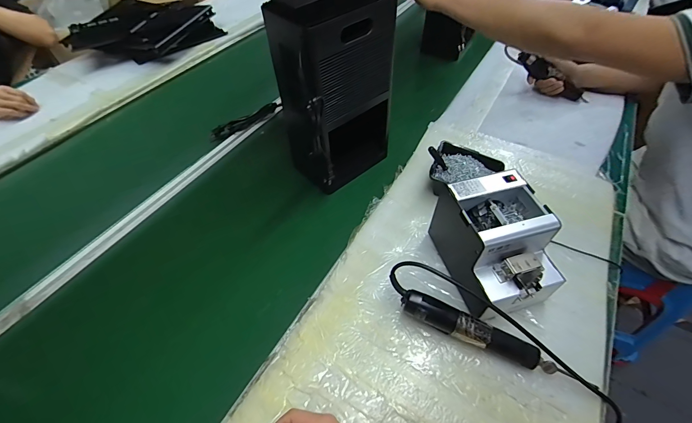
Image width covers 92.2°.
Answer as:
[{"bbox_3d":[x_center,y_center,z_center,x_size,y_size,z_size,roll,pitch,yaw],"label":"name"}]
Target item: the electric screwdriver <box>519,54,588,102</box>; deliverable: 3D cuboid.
[{"bbox_3d":[0.564,-0.366,0.915,0.211,0.052,0.048,33,53,-10],"label":"electric screwdriver"}]

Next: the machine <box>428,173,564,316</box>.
[{"bbox_3d":[0.240,0.051,0.533,0.132,0.145,0.180,-13,51,-8],"label":"machine"}]

